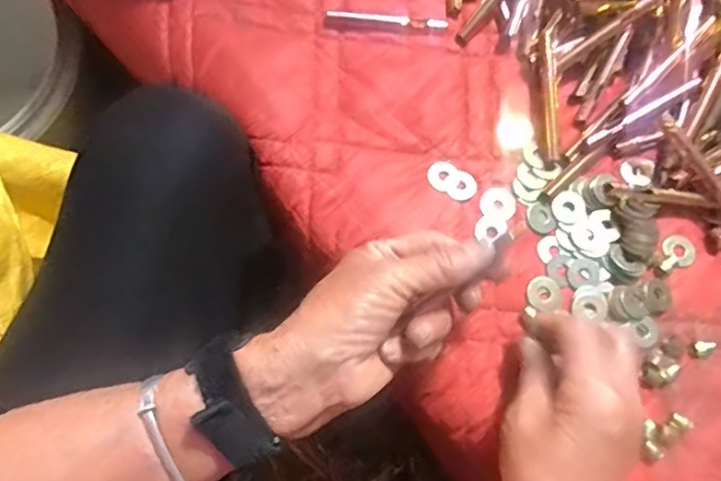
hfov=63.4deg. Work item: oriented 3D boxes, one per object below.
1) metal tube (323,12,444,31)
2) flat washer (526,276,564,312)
[{"bbox_3d":[0.019,-0.162,0.428,0.088,0.010,0.013,-1,74,-4],"label":"metal tube"},{"bbox_3d":[0.119,0.034,0.378,0.024,0.004,0.022,1,74,-4],"label":"flat washer"}]

